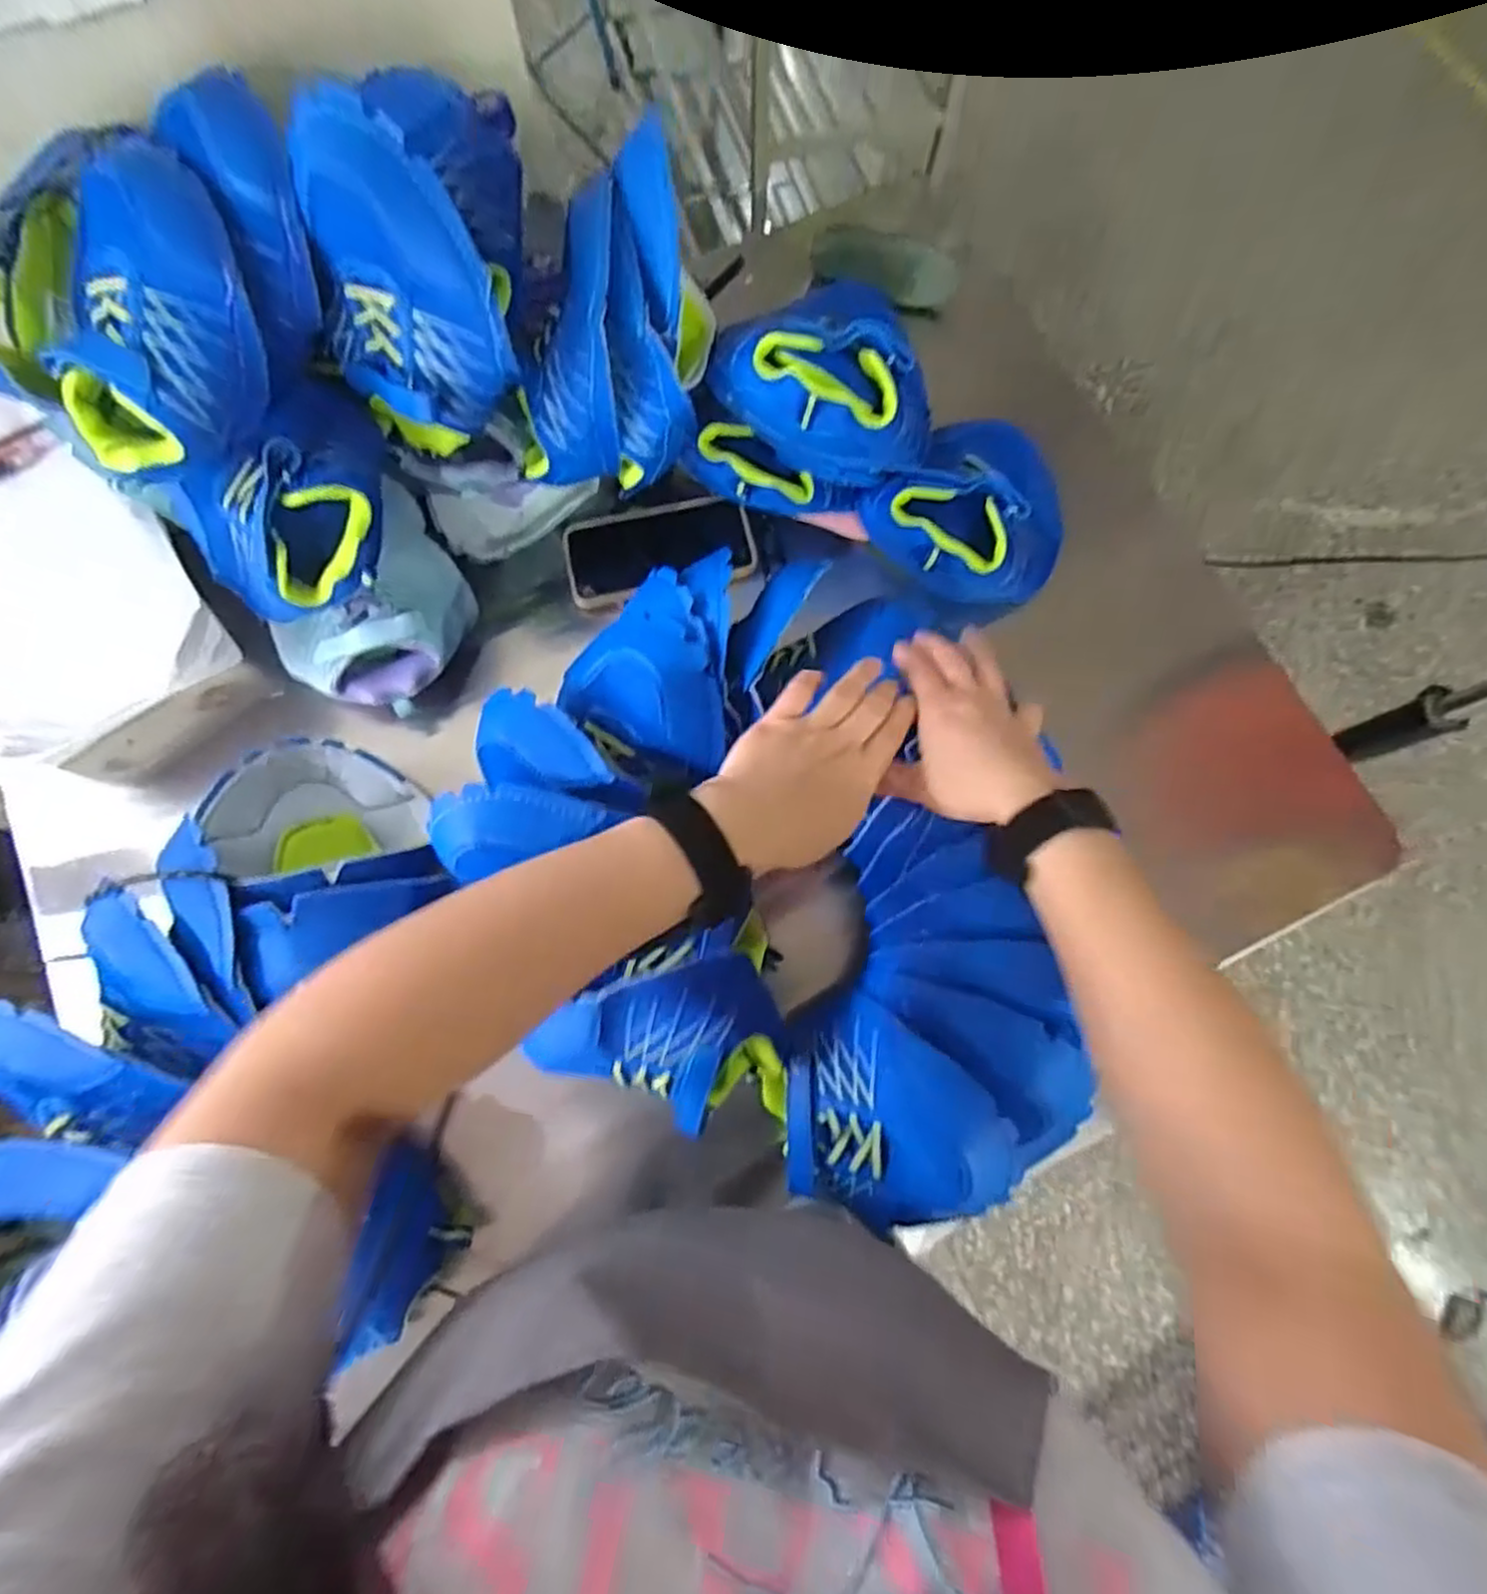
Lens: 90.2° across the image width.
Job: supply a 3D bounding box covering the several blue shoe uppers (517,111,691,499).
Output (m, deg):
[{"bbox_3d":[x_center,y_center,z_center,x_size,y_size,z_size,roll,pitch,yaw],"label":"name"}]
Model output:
[{"bbox_3d":[-0.091,-0.326,0.518,0.124,0.068,0.216,22,121,6],"label":"several blue shoe uppers"}]

